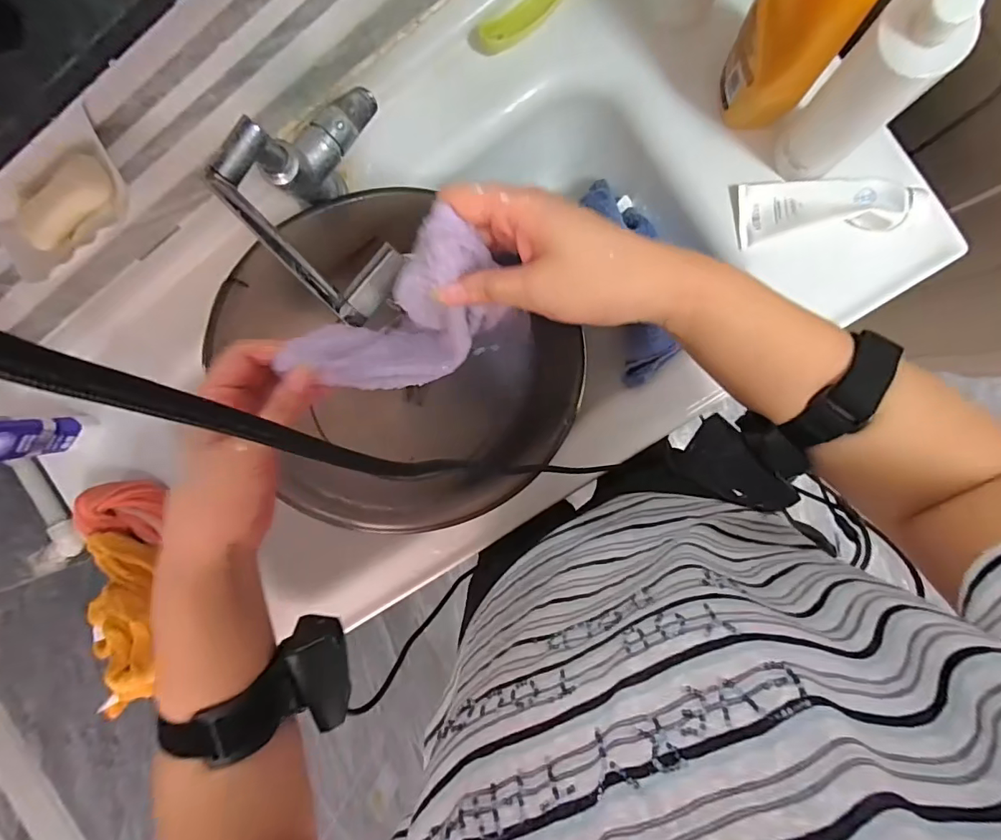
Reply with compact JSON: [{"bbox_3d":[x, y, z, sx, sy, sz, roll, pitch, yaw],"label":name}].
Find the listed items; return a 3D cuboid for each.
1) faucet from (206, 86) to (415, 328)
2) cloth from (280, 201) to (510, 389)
[{"bbox_3d":[-0.133,-0.193,0.454,0.140,0.165,0.209,-43,87,8],"label":"faucet"},{"bbox_3d":[-0.053,-0.061,0.320,0.124,0.155,0.043,-34,89,8],"label":"cloth"}]

